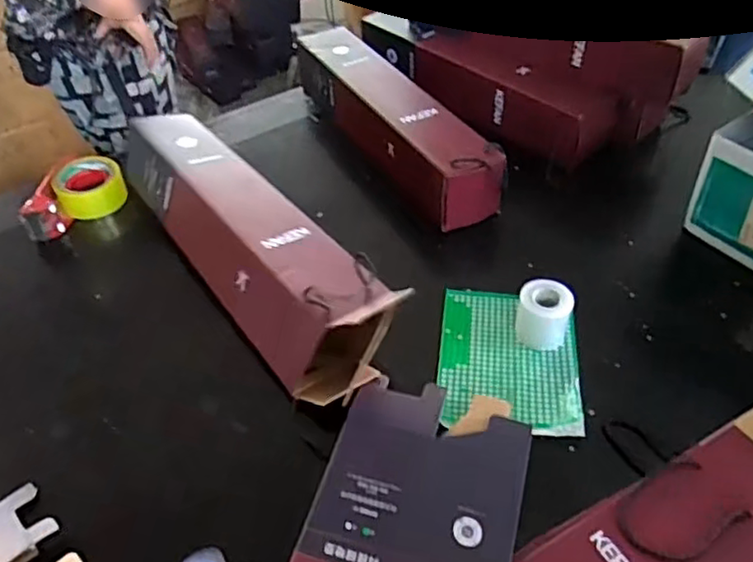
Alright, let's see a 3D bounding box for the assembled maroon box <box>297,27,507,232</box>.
[{"bbox_3d":[0.020,-0.254,1.046,0.111,0.131,0.481,-27,50,-20],"label":"assembled maroon box"}]

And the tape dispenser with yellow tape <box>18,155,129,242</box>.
[{"bbox_3d":[-0.479,-0.131,1.001,0.093,0.069,0.163,32,56,29],"label":"tape dispenser with yellow tape"}]

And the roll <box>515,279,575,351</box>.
[{"bbox_3d":[0.207,0.043,0.798,0.065,0.076,0.050,8,47,12],"label":"roll"}]

